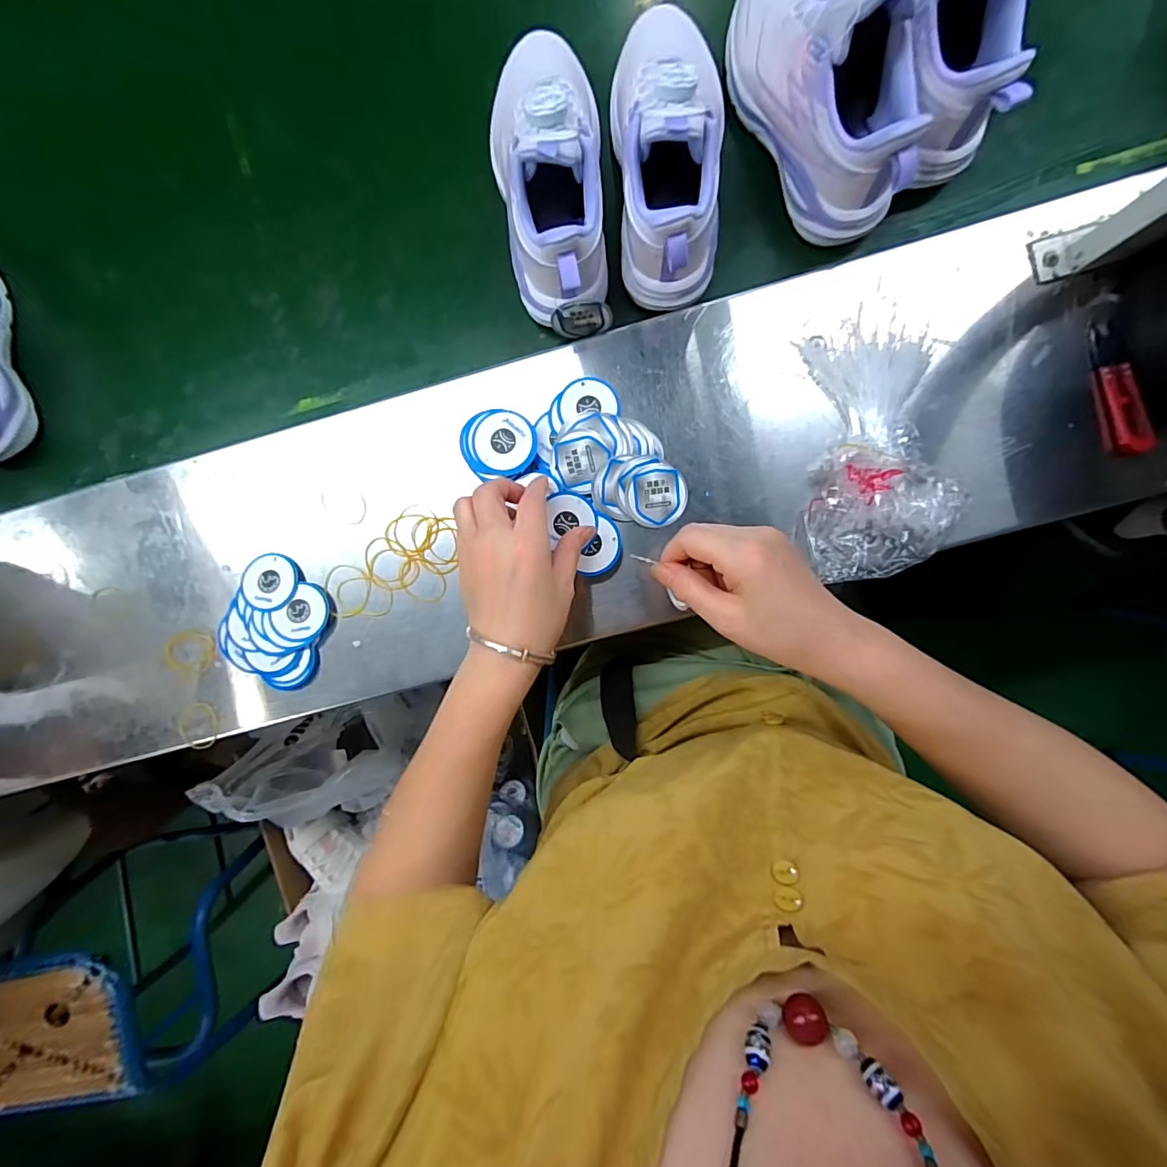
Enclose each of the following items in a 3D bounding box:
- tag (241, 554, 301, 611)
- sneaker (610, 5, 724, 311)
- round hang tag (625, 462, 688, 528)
[{"bbox_3d":[-0.266,-0.001,0.432,0.048,0.007,0.048,0,88,4],"label":"tag"},{"bbox_3d":[0.067,-0.332,0.374,0.082,0.093,0.219,-5,87,5],"label":"sneaker"},{"bbox_3d":[0.058,-0.070,0.406,0.048,0.004,0.049,-4,105,-2],"label":"round hang tag"}]

